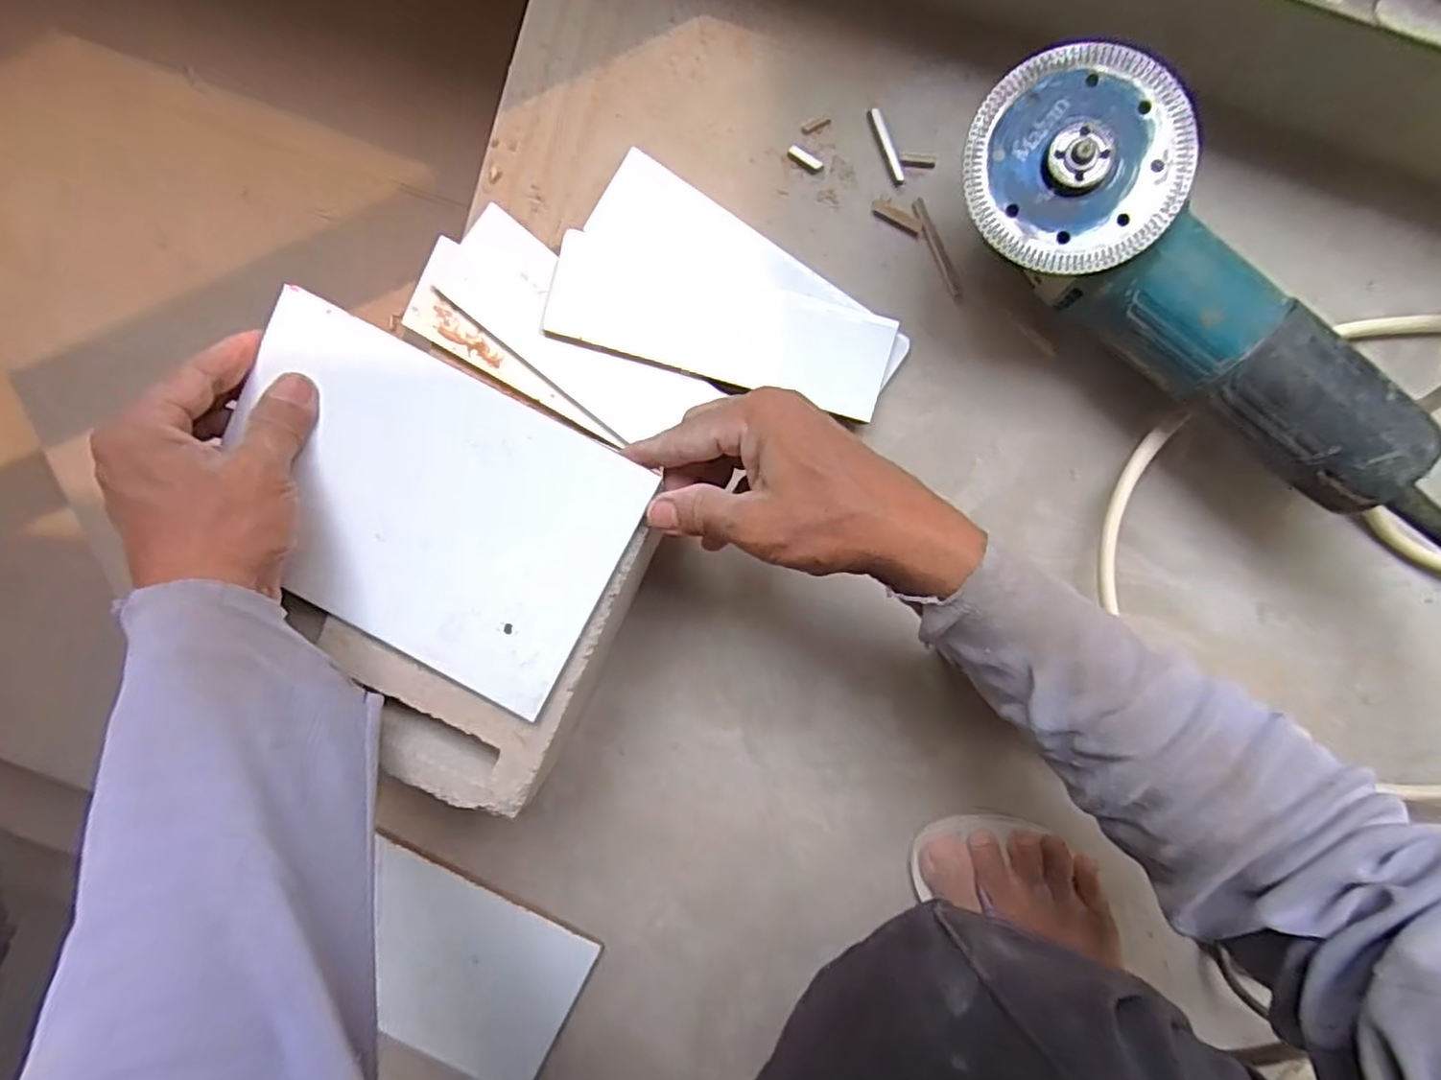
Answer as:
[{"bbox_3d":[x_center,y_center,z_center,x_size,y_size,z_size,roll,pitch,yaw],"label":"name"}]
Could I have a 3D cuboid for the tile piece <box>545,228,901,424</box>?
[{"bbox_3d":[0.000,-0.126,0.412,0.198,0.014,0.061,16,99,2],"label":"tile piece"}]

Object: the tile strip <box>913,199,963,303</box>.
[{"bbox_3d":[0.126,-0.166,0.401,0.007,0.004,0.061,-25,95,8],"label":"tile strip"}]

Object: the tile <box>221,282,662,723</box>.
[{"bbox_3d":[-0.144,-0.015,0.341,0.193,0.009,0.137,29,99,0],"label":"tile"}]

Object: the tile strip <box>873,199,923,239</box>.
[{"bbox_3d":[0.102,-0.185,0.401,0.032,0.004,0.010,31,99,0],"label":"tile strip"}]

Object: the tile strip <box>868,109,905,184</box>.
[{"bbox_3d":[0.093,-0.222,0.394,0.007,0.007,0.043,-22,96,7],"label":"tile strip"}]

